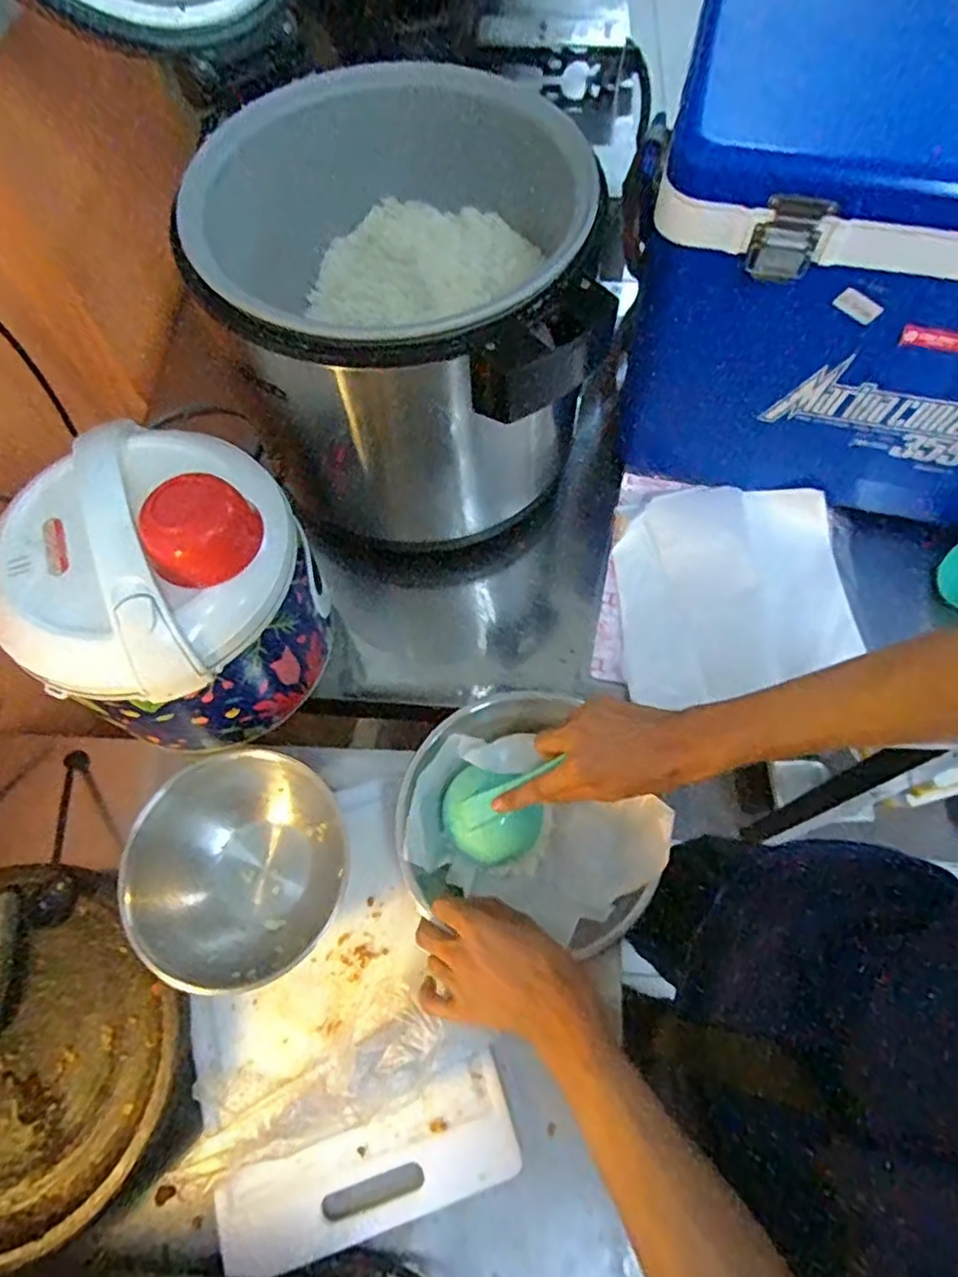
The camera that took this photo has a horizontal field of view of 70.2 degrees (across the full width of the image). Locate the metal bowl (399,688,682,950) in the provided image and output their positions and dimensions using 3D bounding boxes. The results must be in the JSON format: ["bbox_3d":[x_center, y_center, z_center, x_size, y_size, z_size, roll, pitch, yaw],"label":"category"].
[{"bbox_3d":[0.051,0.160,0.641,0.234,0.075,0.209,11,67,7],"label":"metal bowl"}]

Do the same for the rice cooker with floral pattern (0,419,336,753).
[{"bbox_3d":[-0.279,-0.050,0.628,0.230,0.227,0.257,38,72,17],"label":"rice cooker with floral pattern"}]

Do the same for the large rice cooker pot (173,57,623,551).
[{"bbox_3d":[-0.078,-0.317,0.748,0.358,0.357,0.374,-10,66,-3],"label":"large rice cooker pot"}]

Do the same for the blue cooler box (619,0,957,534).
[{"bbox_3d":[0.427,-0.364,0.683,0.490,0.394,0.318,14,67,8],"label":"blue cooler box"}]

